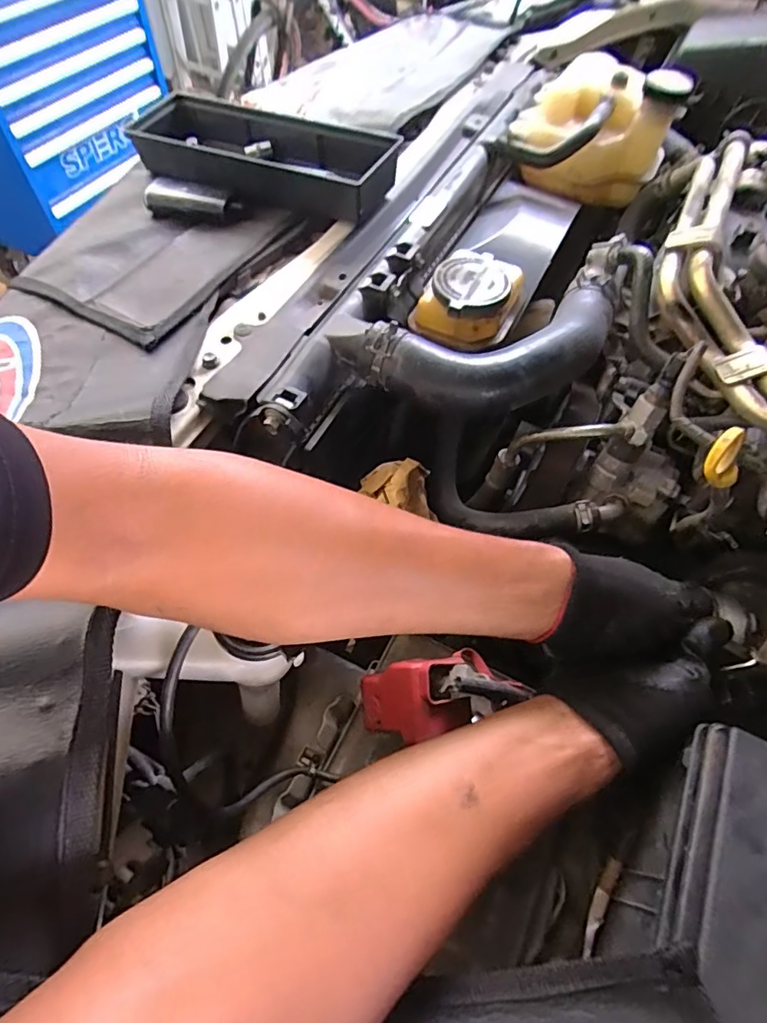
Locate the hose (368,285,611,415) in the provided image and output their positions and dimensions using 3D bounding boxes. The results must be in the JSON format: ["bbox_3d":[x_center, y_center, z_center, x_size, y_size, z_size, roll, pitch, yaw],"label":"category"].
[{"bbox_3d":[0.101,-0.131,0.424,0.221,0.040,0.093,-20,61,-12],"label":"hose"}]

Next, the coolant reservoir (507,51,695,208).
[{"bbox_3d":[0.242,-0.460,0.619,0.171,0.112,0.193,11,59,6],"label":"coolant reservoir"}]

